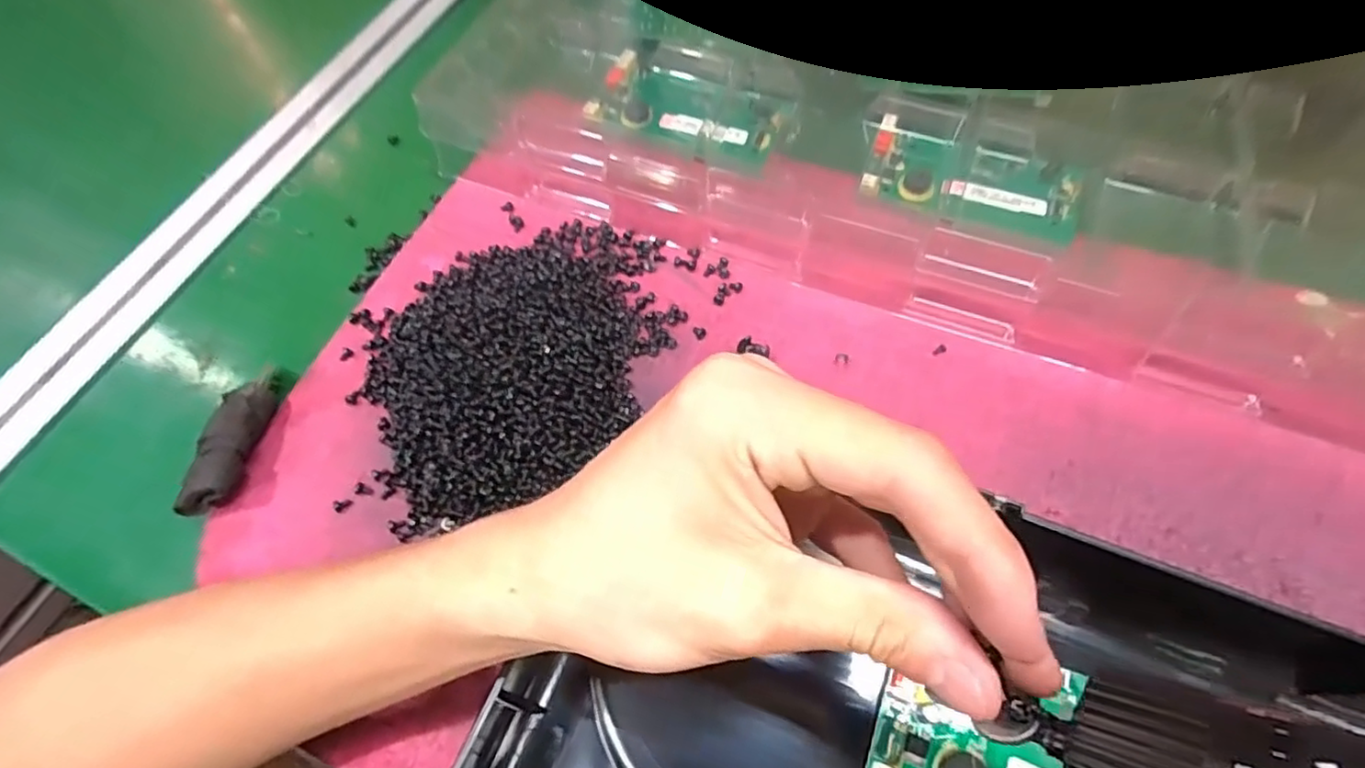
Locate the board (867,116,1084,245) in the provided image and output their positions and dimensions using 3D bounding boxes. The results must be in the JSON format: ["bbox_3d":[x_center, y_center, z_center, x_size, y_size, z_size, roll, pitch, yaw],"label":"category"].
[{"bbox_3d":[0.148,-0.104,0.327,0.104,0.014,0.052,19,65,10],"label":"board"}]

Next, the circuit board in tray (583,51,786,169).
[{"bbox_3d":[0.003,-0.150,0.350,0.099,0.010,0.049,21,65,12],"label":"circuit board in tray"}]

